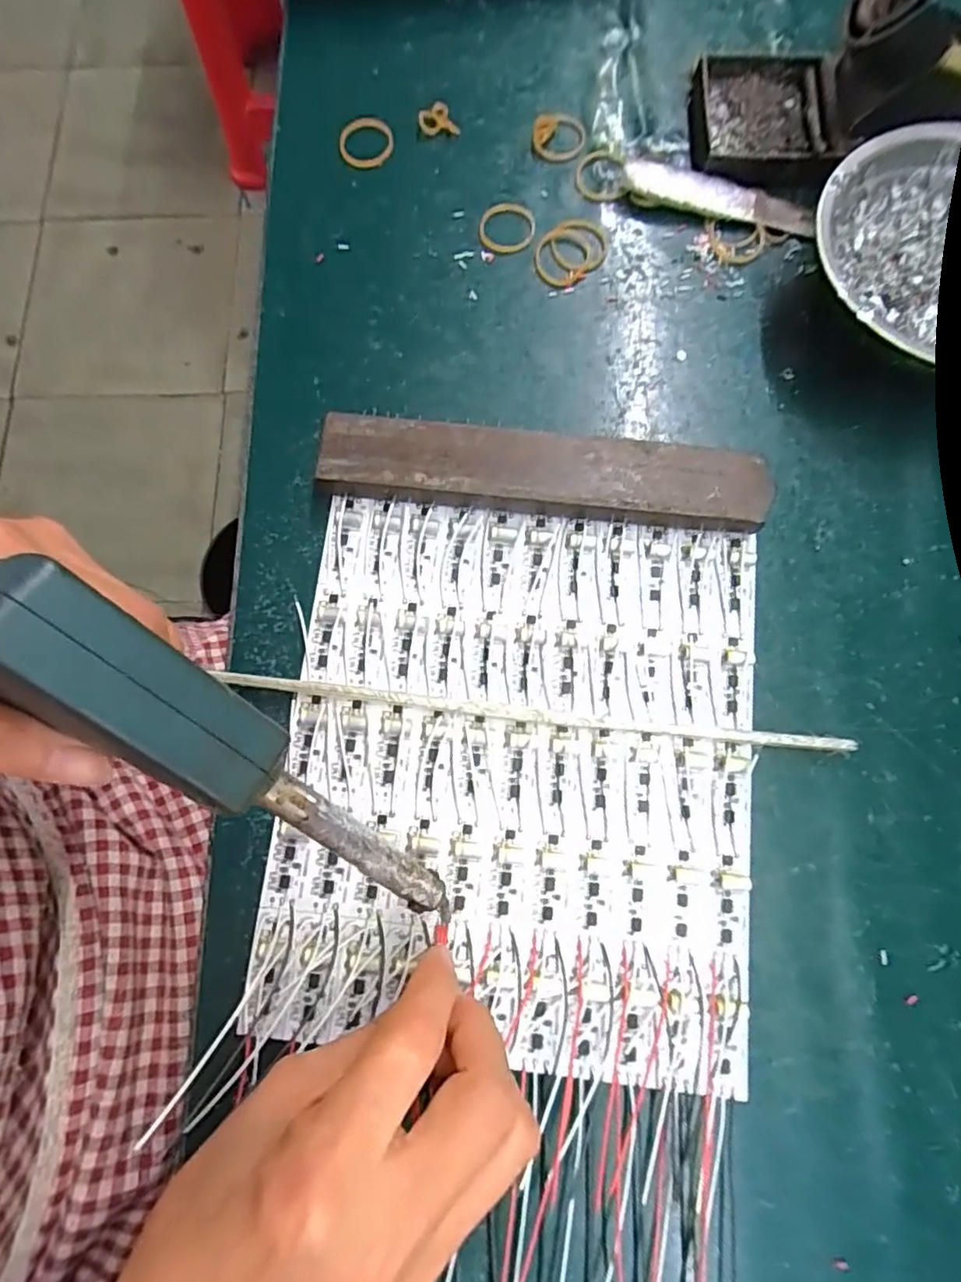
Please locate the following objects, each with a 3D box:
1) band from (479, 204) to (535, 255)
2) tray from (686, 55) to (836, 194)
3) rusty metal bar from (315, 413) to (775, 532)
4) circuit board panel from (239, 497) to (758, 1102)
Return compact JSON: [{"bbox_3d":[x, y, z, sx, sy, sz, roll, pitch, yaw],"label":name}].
[{"bbox_3d":[0.013,-0.211,0.304,0.028,0.004,0.029,0,78,0],"label":"band"},{"bbox_3d":[0.141,-0.264,0.303,0.064,0.014,0.070,4,78,1],"label":"tray"},{"bbox_3d":[0.027,-0.076,0.271,0.195,0.018,0.035,6,78,2],"label":"rusty metal bar"},{"bbox_3d":[0.016,0.053,0.251,0.193,0.008,0.222,6,78,2],"label":"circuit board panel"}]

